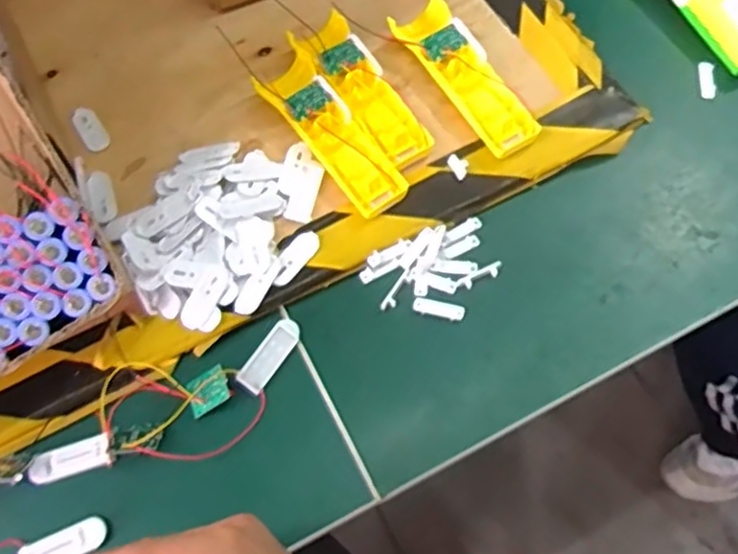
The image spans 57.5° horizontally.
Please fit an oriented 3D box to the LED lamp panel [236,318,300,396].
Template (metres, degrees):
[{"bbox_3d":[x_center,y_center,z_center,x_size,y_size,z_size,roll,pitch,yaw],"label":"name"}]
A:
[{"bbox_3d":[-0.072,0.057,0.494,0.020,0.010,0.058,32,71,16],"label":"LED lamp panel"}]

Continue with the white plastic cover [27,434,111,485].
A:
[{"bbox_3d":[-0.210,0.128,0.473,0.058,0.005,0.021,-16,66,-4],"label":"white plastic cover"}]

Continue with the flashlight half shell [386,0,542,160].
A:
[{"bbox_3d":[0.079,-0.167,0.565,0.054,0.028,0.159,-30,67,-10],"label":"flashlight half shell"}]

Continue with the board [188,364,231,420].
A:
[{"bbox_3d":[-0.116,0.082,0.480,0.034,0.007,0.025,-30,104,0],"label":"board"}]

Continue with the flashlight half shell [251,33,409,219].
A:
[{"bbox_3d":[-0.033,-0.117,0.546,0.049,0.030,0.166,-34,68,-11],"label":"flashlight half shell"}]

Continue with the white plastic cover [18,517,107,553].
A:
[{"bbox_3d":[-0.205,0.180,0.451,0.056,0.007,0.022,-26,67,-8],"label":"white plastic cover"}]

